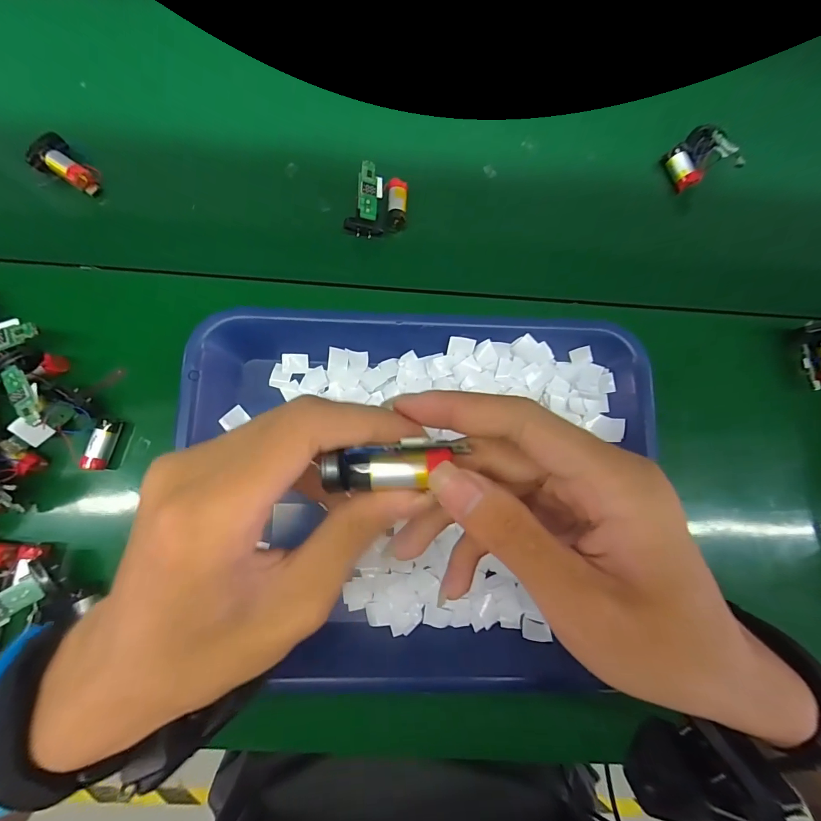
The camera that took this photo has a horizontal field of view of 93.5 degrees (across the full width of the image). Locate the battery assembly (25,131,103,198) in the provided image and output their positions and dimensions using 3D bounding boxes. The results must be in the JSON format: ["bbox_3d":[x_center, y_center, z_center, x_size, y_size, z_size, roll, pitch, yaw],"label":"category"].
[{"bbox_3d":[-0.282,-0.198,0.317,0.047,0.021,0.031,39,83,3],"label":"battery assembly"}]

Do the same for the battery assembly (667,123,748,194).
[{"bbox_3d":[0.252,-0.221,0.334,0.041,0.027,0.047,-19,84,-5],"label":"battery assembly"}]

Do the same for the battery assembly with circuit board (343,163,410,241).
[{"bbox_3d":[-0.027,-0.172,0.319,0.047,0.027,0.055,5,83,-2],"label":"battery assembly with circuit board"}]

